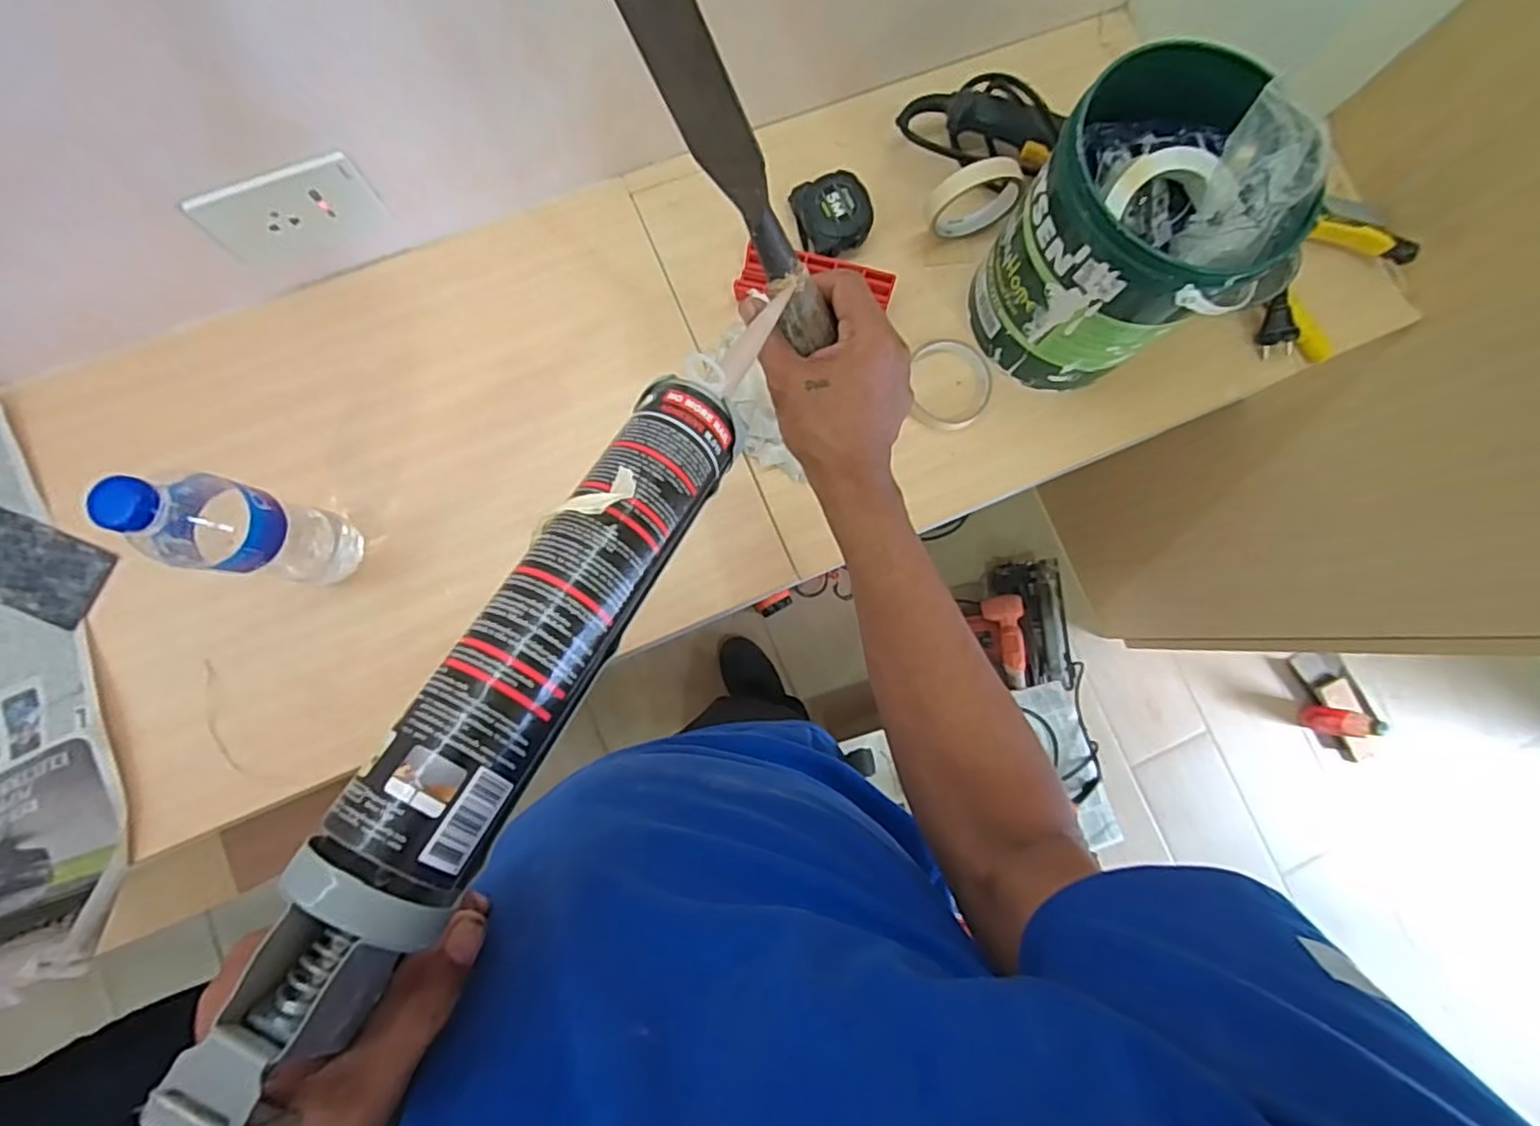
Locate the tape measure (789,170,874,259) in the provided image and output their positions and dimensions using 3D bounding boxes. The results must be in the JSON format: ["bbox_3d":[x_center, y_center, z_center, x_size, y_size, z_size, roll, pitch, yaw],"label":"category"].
[{"bbox_3d":[0.061,-0.326,0.636,0.064,0.037,0.068,-22,85,-7],"label":"tape measure"}]

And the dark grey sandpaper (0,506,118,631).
[{"bbox_3d":[-0.611,0.003,0.557,0.109,0.011,0.070,24,82,-1],"label":"dark grey sandpaper"}]

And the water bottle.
[{"bbox_3d":[-0.368,-0.021,0.477,0.058,0.209,0.063,7,82,-3],"label":"water bottle"}]

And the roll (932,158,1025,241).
[{"bbox_3d":[0.189,-0.337,0.628,0.093,0.077,0.032,-21,85,-6],"label":"roll"}]

